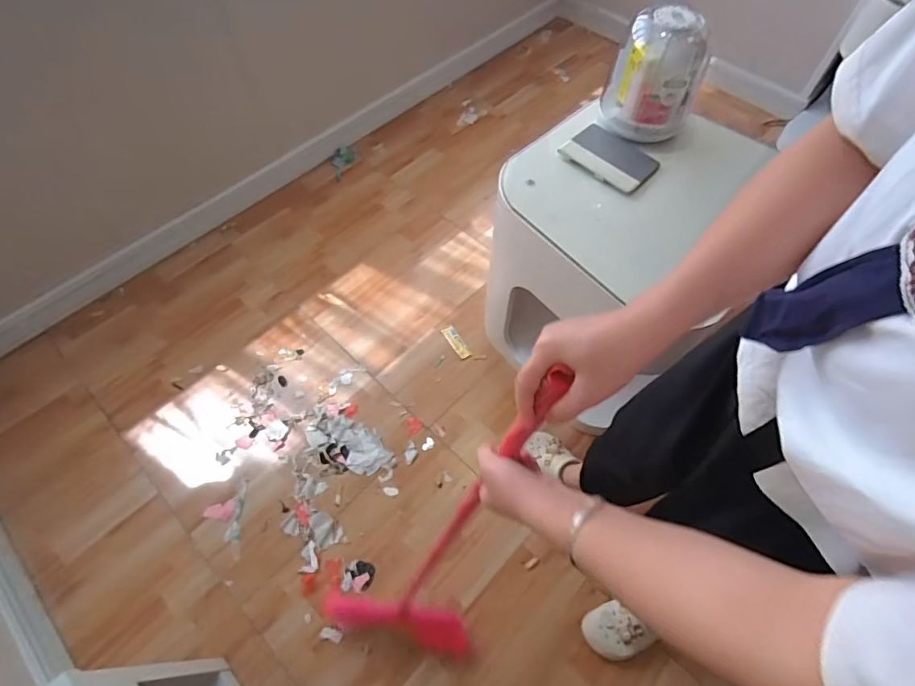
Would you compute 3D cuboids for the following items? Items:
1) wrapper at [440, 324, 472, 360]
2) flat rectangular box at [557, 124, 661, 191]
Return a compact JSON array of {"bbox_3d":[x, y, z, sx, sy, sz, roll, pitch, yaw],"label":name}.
[{"bbox_3d":[-0.004,-0.004,1.468,0.040,0.005,0.120,-27,66,-18],"label":"wrapper"},{"bbox_3d":[0.328,-0.401,1.042,0.180,0.020,0.130,39,67,21],"label":"flat rectangular box"}]

